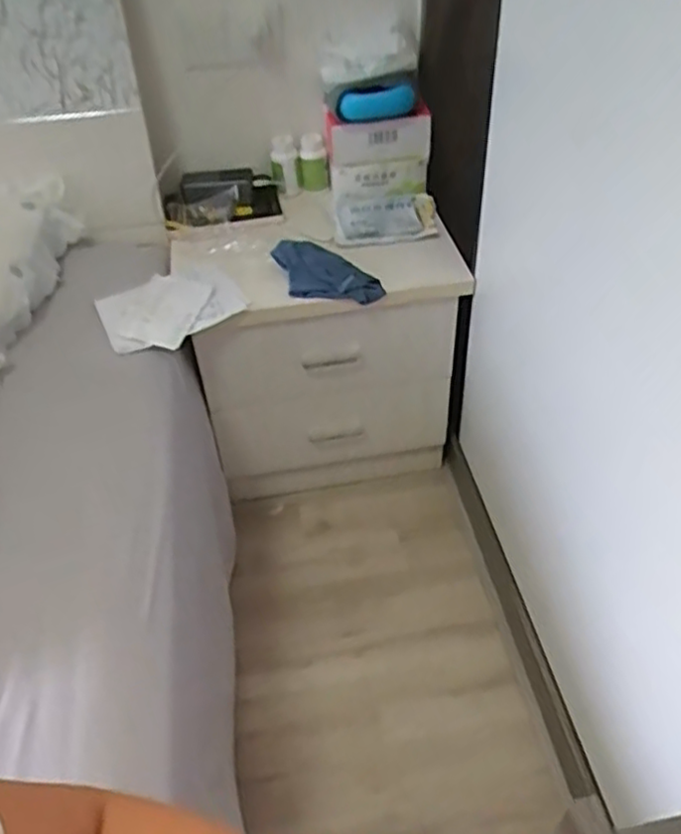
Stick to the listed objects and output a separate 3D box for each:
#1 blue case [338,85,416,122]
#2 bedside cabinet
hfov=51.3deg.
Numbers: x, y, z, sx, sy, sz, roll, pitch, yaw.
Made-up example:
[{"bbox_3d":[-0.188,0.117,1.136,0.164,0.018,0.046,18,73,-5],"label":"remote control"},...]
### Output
[{"bbox_3d":[0.063,-0.532,1.205,0.143,0.058,0.029,-13,44,-10],"label":"blue case"},{"bbox_3d":[-0.037,-0.126,1.364,0.454,0.474,0.320,-12,44,-9],"label":"bedside cabinet"}]

